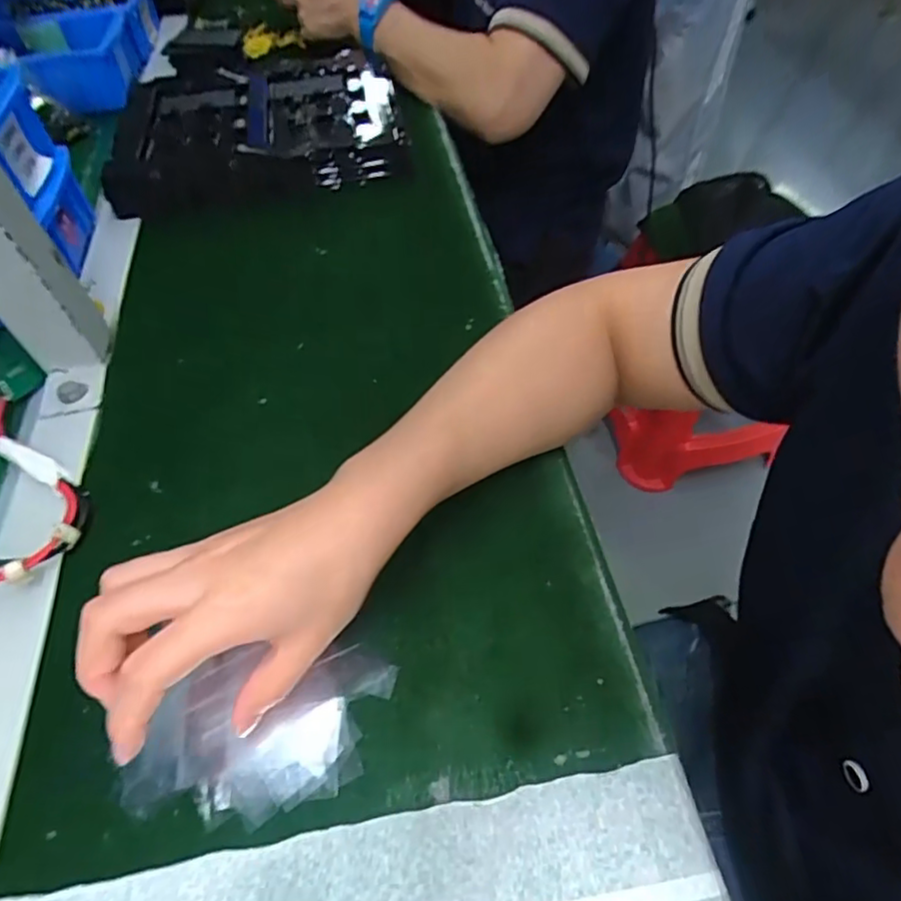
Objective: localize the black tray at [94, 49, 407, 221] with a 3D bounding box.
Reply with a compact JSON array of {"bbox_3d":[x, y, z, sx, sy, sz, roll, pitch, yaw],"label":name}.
[{"bbox_3d":[-0.187,-0.334,0.588,0.266,0.054,0.233,-9,54,-5],"label":"black tray"}]

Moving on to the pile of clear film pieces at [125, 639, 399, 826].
[{"bbox_3d":[-0.088,0.130,0.272,0.117,0.011,0.070,-4,54,-1],"label":"pile of clear film pieces"}]

